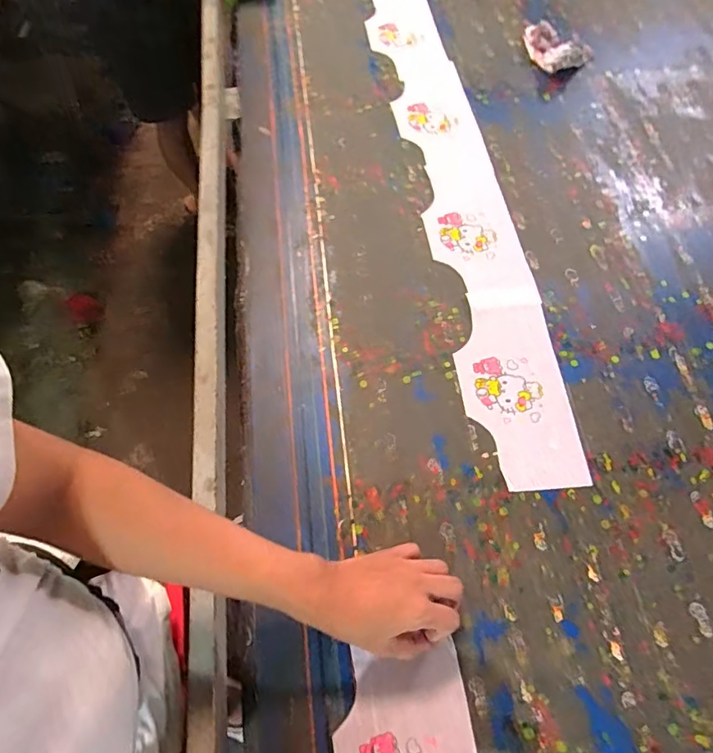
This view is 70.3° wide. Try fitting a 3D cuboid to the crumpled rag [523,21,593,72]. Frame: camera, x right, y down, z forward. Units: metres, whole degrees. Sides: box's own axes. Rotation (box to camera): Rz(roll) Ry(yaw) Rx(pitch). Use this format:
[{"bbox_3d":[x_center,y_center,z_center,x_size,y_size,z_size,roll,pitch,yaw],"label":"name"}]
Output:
[{"bbox_3d":[0.371,-0.612,0.948,0.136,0.043,0.121,24,65,9],"label":"crumpled rag"}]

